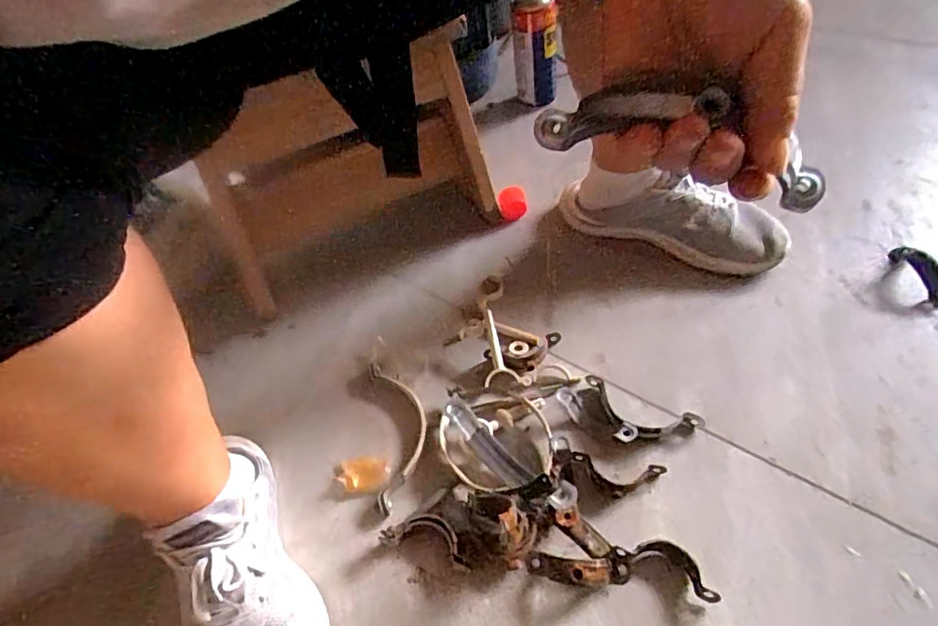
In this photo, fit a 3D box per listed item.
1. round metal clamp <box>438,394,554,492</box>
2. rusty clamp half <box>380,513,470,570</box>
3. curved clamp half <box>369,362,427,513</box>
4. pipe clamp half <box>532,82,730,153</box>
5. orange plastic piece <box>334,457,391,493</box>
[{"bbox_3d":[0.026,0.126,0.505,0.104,0.024,0.088,-12,47,0],"label":"round metal clamp"},{"bbox_3d":[-0.036,0.192,0.468,0.081,0.018,0.031,12,57,13],"label":"rusty clamp half"},{"bbox_3d":[-0.069,0.114,0.538,0.052,0.017,0.164,-11,55,-3],"label":"curved clamp half"},{"bbox_3d":[0.071,-0.096,0.261,0.010,0.021,0.103,-46,31,-24],"label":"pipe clamp half"},{"bbox_3d":[-0.100,0.154,0.518,0.051,0.010,0.031,-2,55,3],"label":"orange plastic piece"}]

